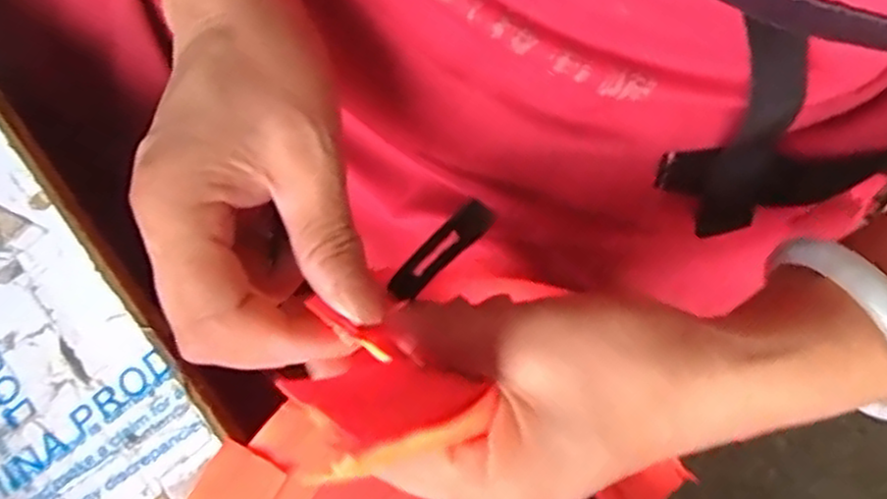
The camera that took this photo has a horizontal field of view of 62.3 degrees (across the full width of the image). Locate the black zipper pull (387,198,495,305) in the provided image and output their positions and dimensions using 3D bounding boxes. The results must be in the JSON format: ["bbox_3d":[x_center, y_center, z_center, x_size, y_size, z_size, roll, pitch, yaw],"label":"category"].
[{"bbox_3d":[-0.001,0.000,0.258,0.012,0.004,0.047,43,71,9],"label":"black zipper pull"}]

